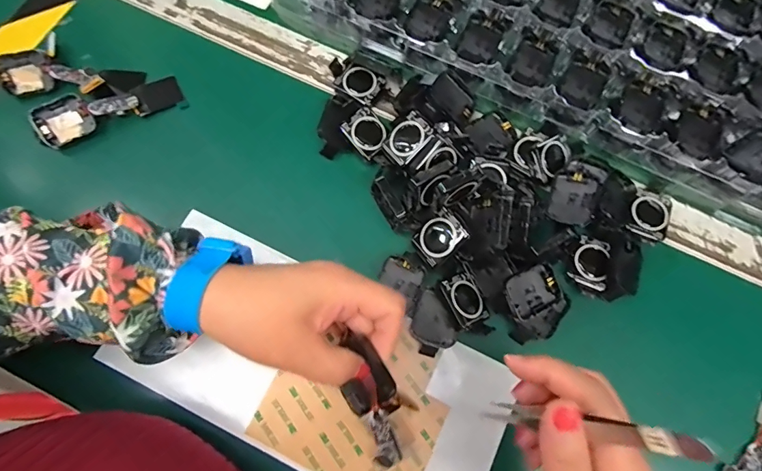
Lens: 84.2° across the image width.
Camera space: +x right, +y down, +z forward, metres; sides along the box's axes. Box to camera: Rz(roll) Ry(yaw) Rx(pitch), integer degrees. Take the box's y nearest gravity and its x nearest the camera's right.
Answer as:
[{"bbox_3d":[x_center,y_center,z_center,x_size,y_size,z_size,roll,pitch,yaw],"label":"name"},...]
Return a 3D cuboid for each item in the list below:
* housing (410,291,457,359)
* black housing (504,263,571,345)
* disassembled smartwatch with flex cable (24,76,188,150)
[{"bbox_3d":[0.036,0.062,0.304,0.030,0.009,0.043,-23,76,-8],"label":"housing"},{"bbox_3d":[0.112,0.050,0.304,0.043,0.012,0.048,-24,92,-12],"label":"black housing"},{"bbox_3d":[-0.223,-0.103,0.345,0.113,0.024,0.030,-22,76,-8],"label":"disassembled smartwatch with flex cable"}]

